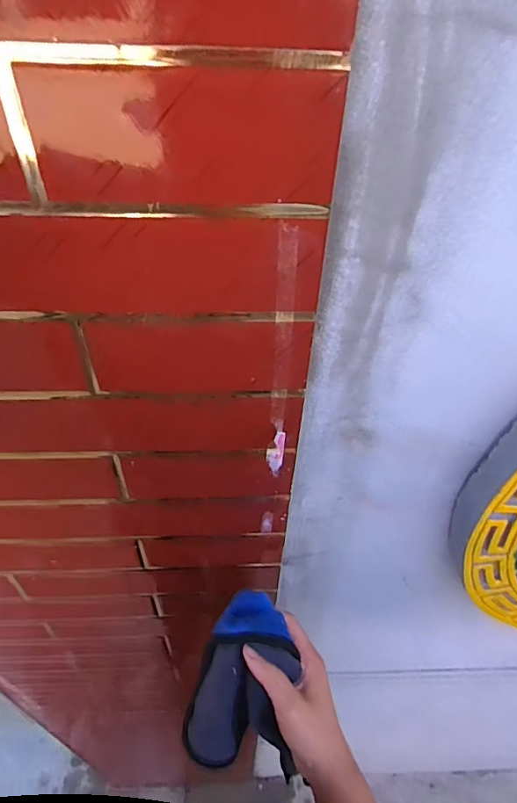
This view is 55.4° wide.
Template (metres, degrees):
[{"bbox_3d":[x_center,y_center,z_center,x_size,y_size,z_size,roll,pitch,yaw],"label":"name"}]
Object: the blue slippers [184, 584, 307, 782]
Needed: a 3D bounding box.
[{"bbox_3d":[-0.010,0.244,0.431,0.101,0.065,0.138,8,90,15],"label":"blue slippers"}]

